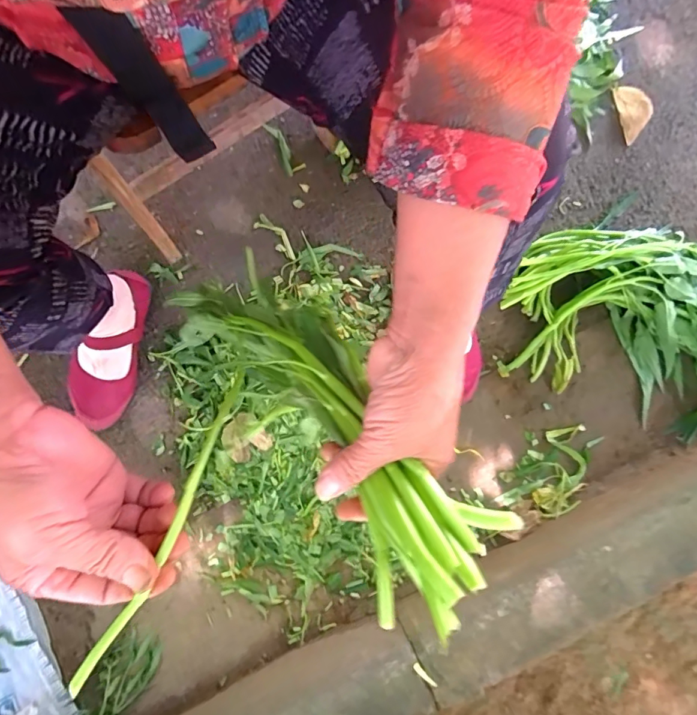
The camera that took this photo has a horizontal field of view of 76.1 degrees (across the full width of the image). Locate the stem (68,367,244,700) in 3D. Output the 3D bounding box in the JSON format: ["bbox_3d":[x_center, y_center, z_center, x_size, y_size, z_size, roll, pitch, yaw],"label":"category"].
[{"bbox_3d":[-0.099,0.090,0.253,0.013,0.010,0.183,22,72,5],"label":"stem"}]

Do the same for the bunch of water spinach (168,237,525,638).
[{"bbox_3d":[-0.034,0.026,0.348,0.095,0.047,0.367,-38,51,-9],"label":"bunch of water spinach"}]

